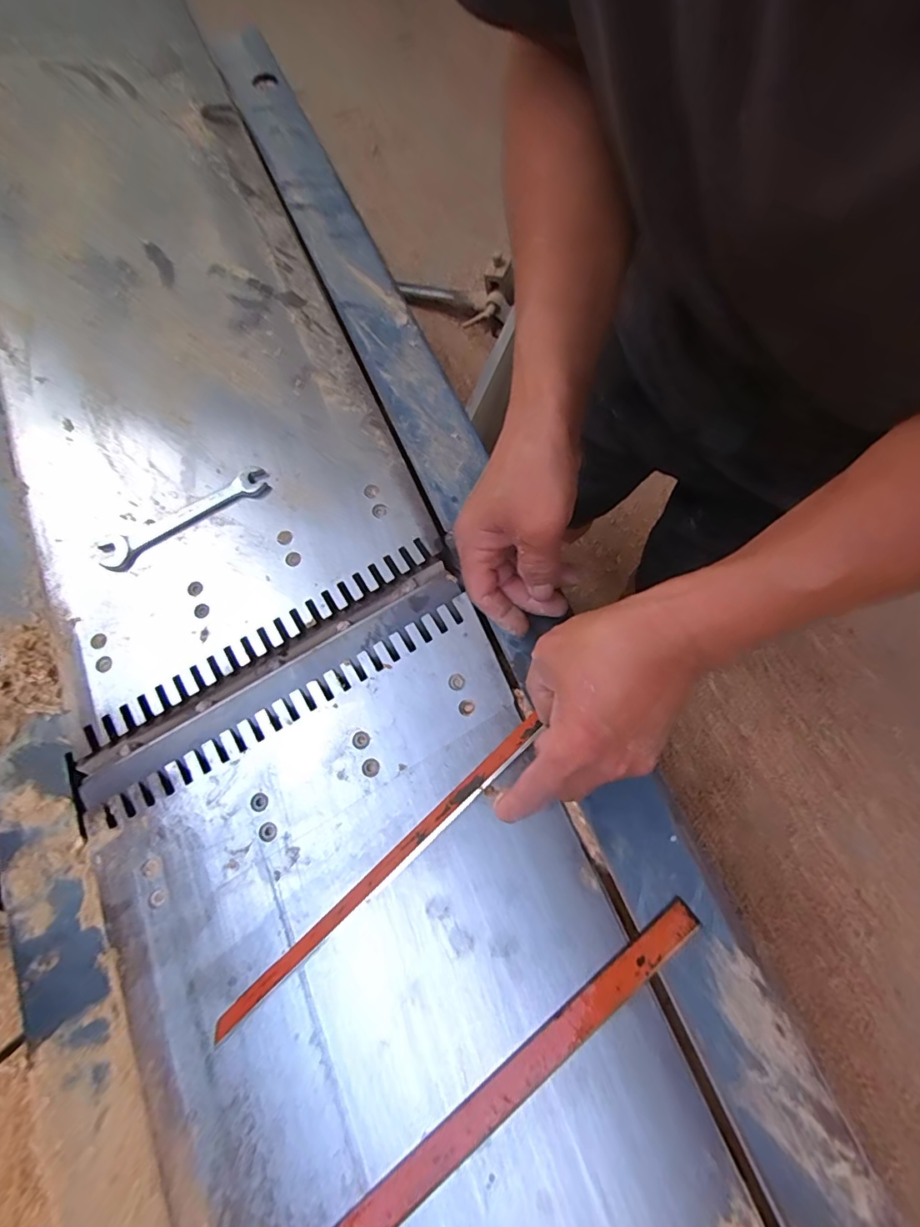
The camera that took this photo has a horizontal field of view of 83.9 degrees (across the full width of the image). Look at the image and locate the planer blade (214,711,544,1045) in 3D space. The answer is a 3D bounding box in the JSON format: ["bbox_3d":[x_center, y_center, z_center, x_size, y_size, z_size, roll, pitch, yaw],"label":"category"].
[{"bbox_3d":[-0.046,0.164,0.334,0.265,0.027,0.005,-42,108,-11],"label":"planer blade"}]

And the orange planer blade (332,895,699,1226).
[{"bbox_3d":[0.030,0.286,0.308,0.303,0.004,0.023,-37,76,-10],"label":"orange planer blade"}]

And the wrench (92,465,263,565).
[{"bbox_3d":[-0.235,-0.081,0.430,0.146,0.005,0.027,-29,75,-8],"label":"wrench"}]

